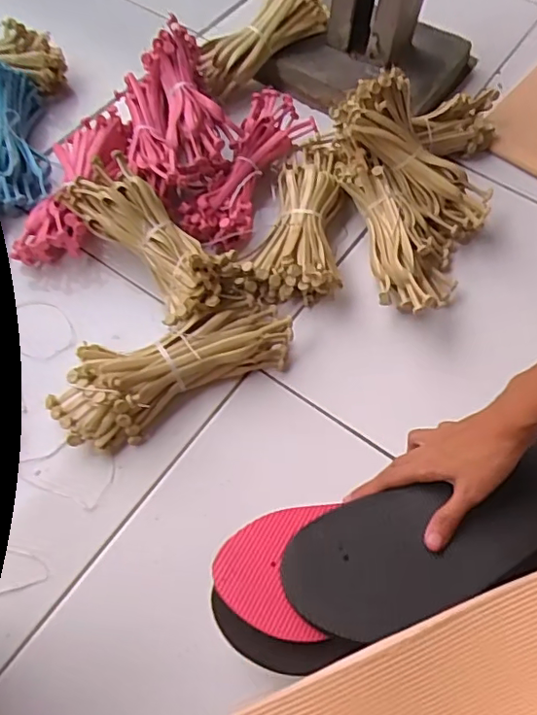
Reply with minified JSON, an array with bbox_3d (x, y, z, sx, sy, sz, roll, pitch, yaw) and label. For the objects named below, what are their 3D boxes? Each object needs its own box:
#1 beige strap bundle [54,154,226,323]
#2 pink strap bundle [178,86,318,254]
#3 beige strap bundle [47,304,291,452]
[{"bbox_3d":[-0.129,-0.130,0.587,0.082,0.040,0.208,-37,70,-18],"label":"beige strap bundle"},{"bbox_3d":[-0.028,-0.223,0.656,0.091,0.052,0.211,29,66,12],"label":"pink strap bundle"},{"bbox_3d":[-0.095,0.011,0.560,0.247,0.048,0.108,-17,65,-10],"label":"beige strap bundle"}]

